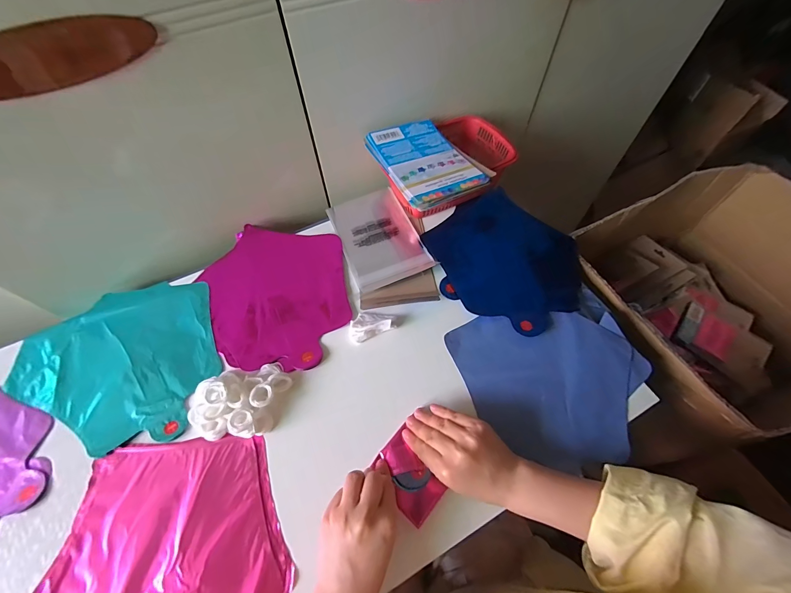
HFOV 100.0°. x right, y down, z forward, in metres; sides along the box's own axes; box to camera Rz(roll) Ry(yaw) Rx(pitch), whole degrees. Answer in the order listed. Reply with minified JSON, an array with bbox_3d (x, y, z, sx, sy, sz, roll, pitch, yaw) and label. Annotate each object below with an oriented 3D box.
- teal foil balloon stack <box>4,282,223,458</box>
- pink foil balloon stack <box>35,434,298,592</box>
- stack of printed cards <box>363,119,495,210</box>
[{"bbox_3d":[-0.368,0.089,0.441,0.246,0.012,0.233,-18,60,-10],"label":"teal foil balloon stack"},{"bbox_3d":[-0.236,0.271,0.342,0.229,0.006,0.242,-22,61,-12],"label":"pink foil balloon stack"},{"bbox_3d":[0.045,-0.209,0.501,0.128,0.017,0.187,-26,62,-14],"label":"stack of printed cards"}]

